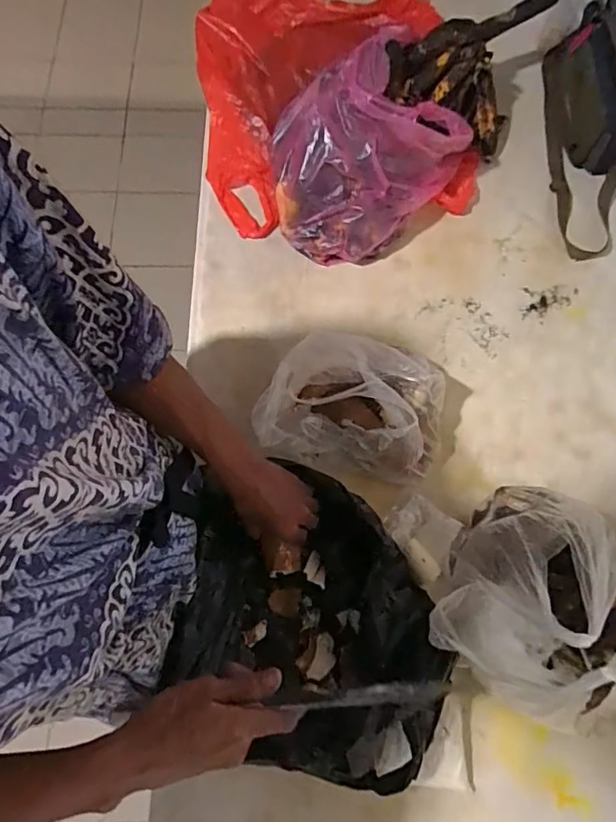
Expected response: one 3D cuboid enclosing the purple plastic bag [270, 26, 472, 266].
[{"bbox_3d":[0.064,-0.411,0.787,0.268,0.219,0.283,40,75,10],"label":"purple plastic bag"}]

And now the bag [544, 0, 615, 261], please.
[{"bbox_3d":[0.514,-0.469,0.862,0.159,0.156,0.427,3,83,-1],"label":"bag"}]

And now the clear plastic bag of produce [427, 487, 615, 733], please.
[{"bbox_3d":[0.251,0.194,0.543,0.163,0.267,0.218,40,75,10],"label":"clear plastic bag of produce"}]

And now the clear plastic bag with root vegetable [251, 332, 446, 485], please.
[{"bbox_3d":[0.061,-0.008,0.688,0.237,0.121,0.154,15,72,3],"label":"clear plastic bag with root vegetable"}]

